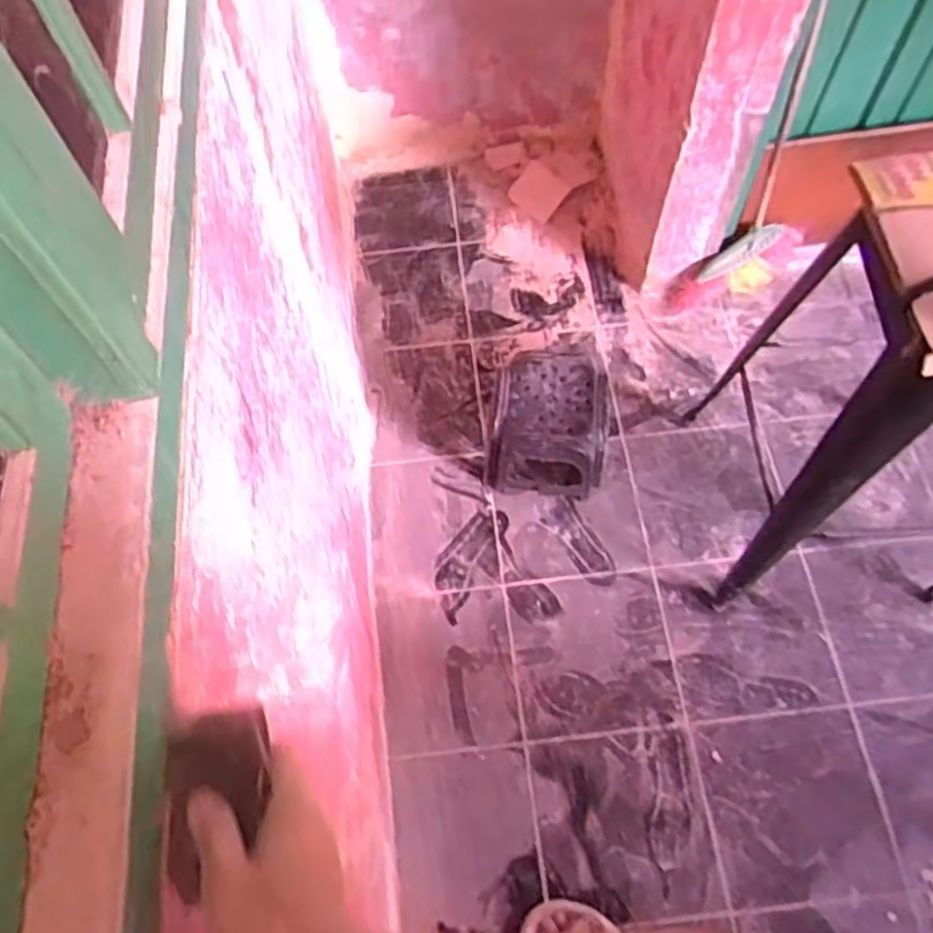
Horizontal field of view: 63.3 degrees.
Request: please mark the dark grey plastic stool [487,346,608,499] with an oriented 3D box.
[{"bbox_3d":[0.169,-0.085,1.560,0.228,0.202,0.240,5,64,4],"label":"dark grey plastic stool"}]

